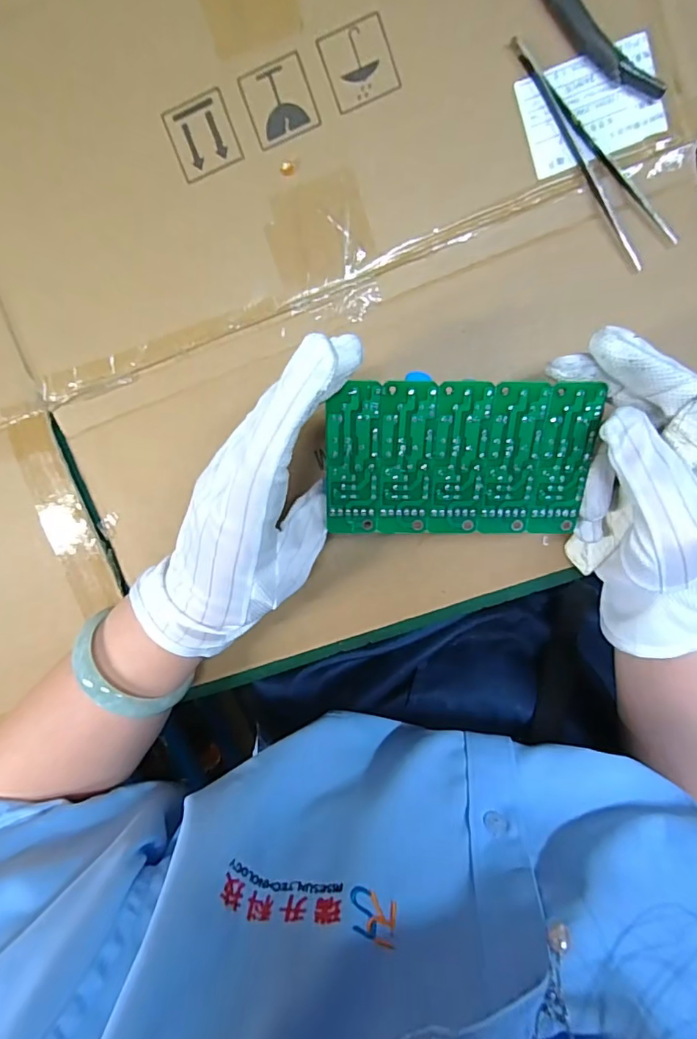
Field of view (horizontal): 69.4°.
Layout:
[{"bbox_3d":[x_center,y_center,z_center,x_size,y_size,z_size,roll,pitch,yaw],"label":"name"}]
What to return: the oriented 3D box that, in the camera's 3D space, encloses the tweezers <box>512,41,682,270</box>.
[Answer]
[{"bbox_3d":[0.129,-0.197,0.268,0.023,0.009,0.131,-34,93,8],"label":"tweezers"}]

